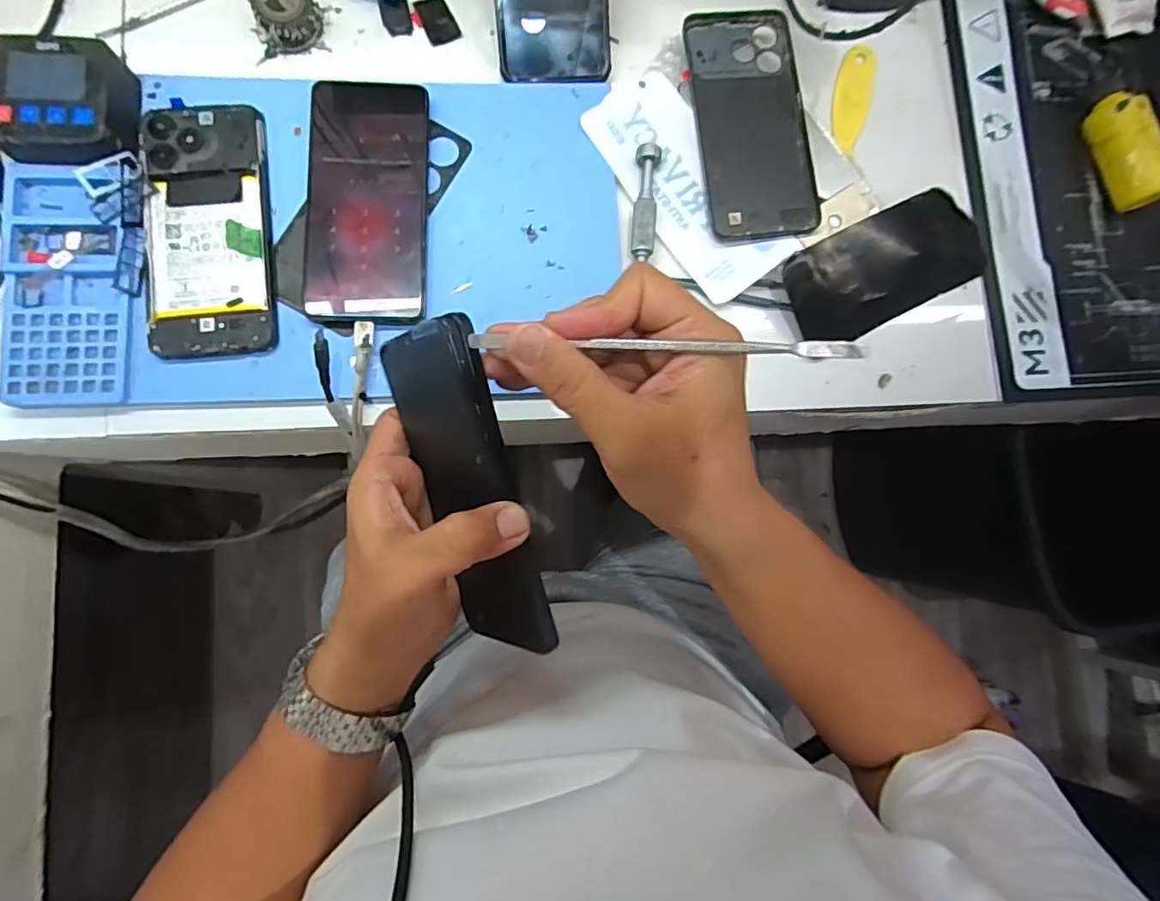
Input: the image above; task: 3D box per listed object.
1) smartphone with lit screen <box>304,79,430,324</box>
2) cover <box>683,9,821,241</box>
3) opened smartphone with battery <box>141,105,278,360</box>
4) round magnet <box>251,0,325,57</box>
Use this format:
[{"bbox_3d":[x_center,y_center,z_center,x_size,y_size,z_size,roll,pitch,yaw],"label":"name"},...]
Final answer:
[{"bbox_3d":[-0.139,-0.163,0.375,0.075,0.011,0.161,0,84,-6],"label":"smartphone with lit screen"},{"bbox_3d":[0.121,-0.232,0.405,0.077,0.008,0.168,-6,85,-7],"label":"cover"},{"bbox_3d":[-0.234,-0.141,0.357,0.072,0.013,0.163,-6,85,-7],"label":"opened smartphone with battery"},{"bbox_3d":[-0.196,-0.292,0.387,0.039,0.023,0.038,1,84,-6],"label":"round magnet"}]

